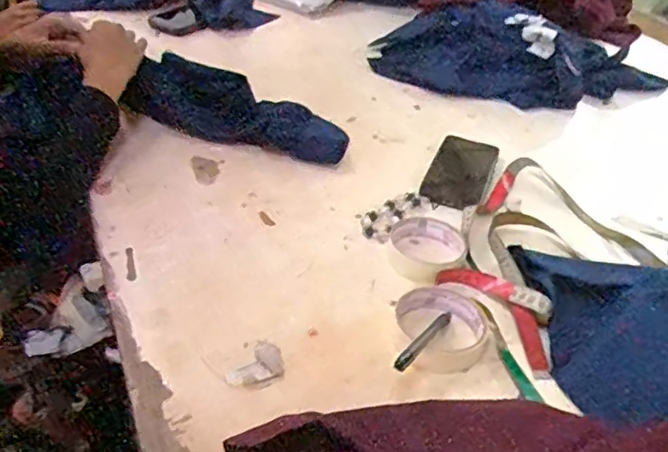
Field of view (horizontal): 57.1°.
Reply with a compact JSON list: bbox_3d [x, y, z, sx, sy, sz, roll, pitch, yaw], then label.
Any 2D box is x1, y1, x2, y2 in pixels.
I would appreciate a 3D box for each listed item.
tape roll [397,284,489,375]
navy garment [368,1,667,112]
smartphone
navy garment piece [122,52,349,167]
[{"bbox_3d":[0.103,0.092,0.567,0.076,0.019,0.090,-5,40,-14],"label":"tape roll"},{"bbox_3d":[0.341,-0.304,1.066,0.537,0.097,0.216,8,38,2],"label":"navy garment"},{"bbox_3d":[0.167,-0.078,0.799,0.073,0.008,0.171,17,40,14],"label":"smartphone"},{"bbox_3d":[-0.123,-0.157,0.823,0.280,0.080,0.084,9,38,4],"label":"navy garment piece"}]

